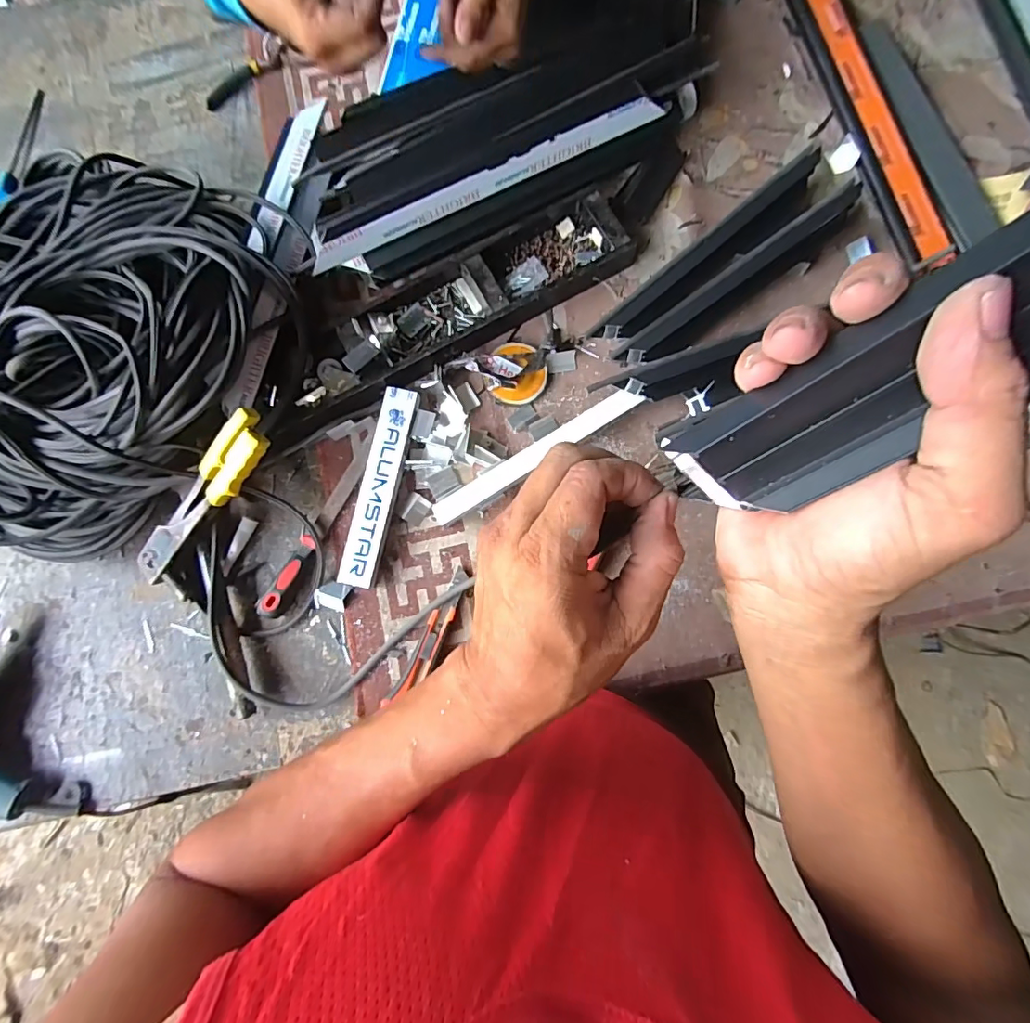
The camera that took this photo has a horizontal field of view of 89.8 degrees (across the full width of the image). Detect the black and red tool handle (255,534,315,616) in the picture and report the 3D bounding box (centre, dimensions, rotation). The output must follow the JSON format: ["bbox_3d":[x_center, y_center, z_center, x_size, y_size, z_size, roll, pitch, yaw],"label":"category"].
[{"bbox_3d":[-0.277,0.077,0.629,0.022,0.024,0.105,26,81,8],"label":"black and red tool handle"}]

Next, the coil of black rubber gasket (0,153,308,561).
[{"bbox_3d":[-0.499,-0.208,0.615,0.436,0.149,0.400,-1,78,3],"label":"coil of black rubber gasket"}]

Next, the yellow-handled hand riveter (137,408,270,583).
[{"bbox_3d":[-0.365,-0.012,0.601,0.250,0.028,0.048,-45,81,15],"label":"yellow-handled hand riveter"}]

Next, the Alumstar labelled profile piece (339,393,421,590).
[{"bbox_3d":[-0.166,-0.031,0.635,0.043,0.019,0.244,12,79,5],"label":"Alumstar labelled profile piece"}]

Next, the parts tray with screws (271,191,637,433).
[{"bbox_3d":[-0.090,-0.261,0.663,0.493,0.045,0.154,-32,79,-4],"label":"parts tray with screws"}]

